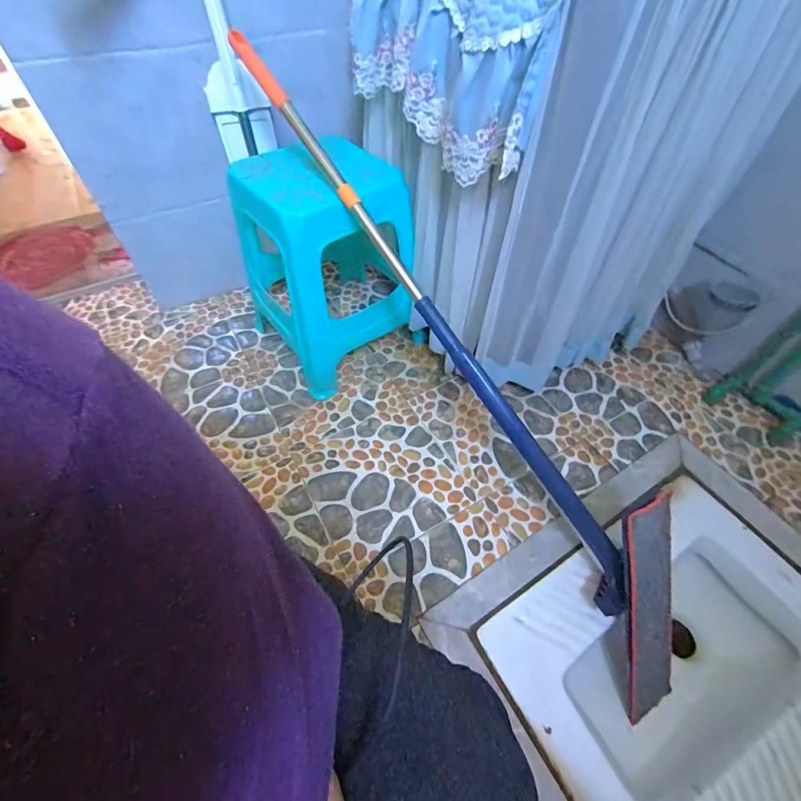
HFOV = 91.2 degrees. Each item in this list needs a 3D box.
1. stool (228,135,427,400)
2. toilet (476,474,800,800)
[{"bbox_3d":[-0.178,-0.315,0.940,0.315,0.425,0.343,-34,61,-24],"label":"stool"},{"bbox_3d":[0.500,0.506,0.752,0.604,0.229,0.465,-25,57,-19],"label":"toilet"}]

